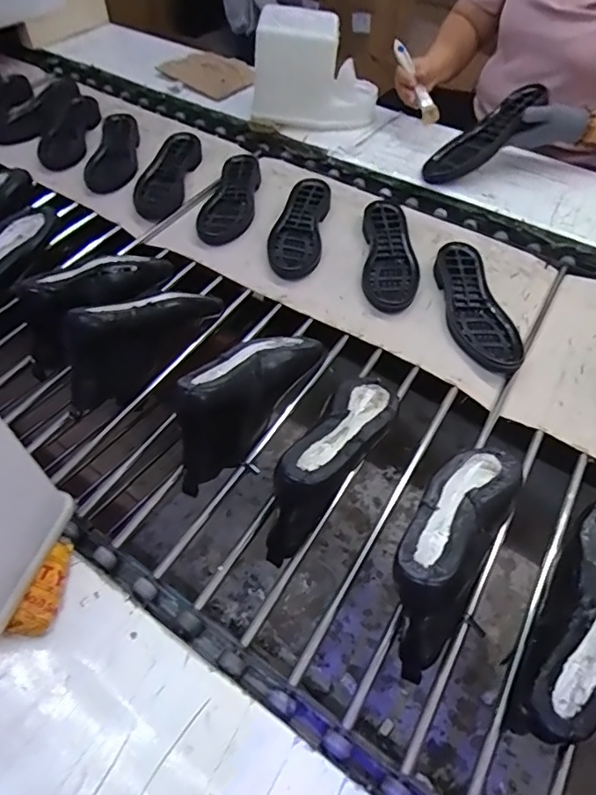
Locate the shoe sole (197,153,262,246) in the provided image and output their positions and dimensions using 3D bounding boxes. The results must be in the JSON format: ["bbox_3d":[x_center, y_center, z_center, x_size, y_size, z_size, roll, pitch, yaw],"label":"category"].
[{"bbox_3d":[-0.121,-0.366,0.927,0.091,0.032,0.237,5,53,4],"label":"shoe sole"}]

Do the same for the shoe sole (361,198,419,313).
[{"bbox_3d":[0.151,-0.240,0.838,0.088,0.027,0.250,3,53,2],"label":"shoe sole"}]

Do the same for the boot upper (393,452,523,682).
[{"bbox_3d":[0.161,0.140,0.520,0.084,0.107,0.252,26,57,18],"label":"boot upper"}]

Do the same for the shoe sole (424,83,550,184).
[{"bbox_3d":[0.338,-0.478,0.927,0.238,0.030,0.085,-39,58,9],"label":"shoe sole"}]

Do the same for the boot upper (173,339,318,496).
[{"bbox_3d":[-0.070,-0.009,0.622,0.081,0.110,0.251,28,58,19],"label":"boot upper"}]

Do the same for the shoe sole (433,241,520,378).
[{"bbox_3d":[0.265,-0.139,0.766,0.094,0.039,0.237,-11,54,-9],"label":"shoe sole"}]

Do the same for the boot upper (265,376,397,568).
[{"bbox_3d":[0.043,0.060,0.577,0.071,0.101,0.245,26,57,18],"label":"boot upper"}]

